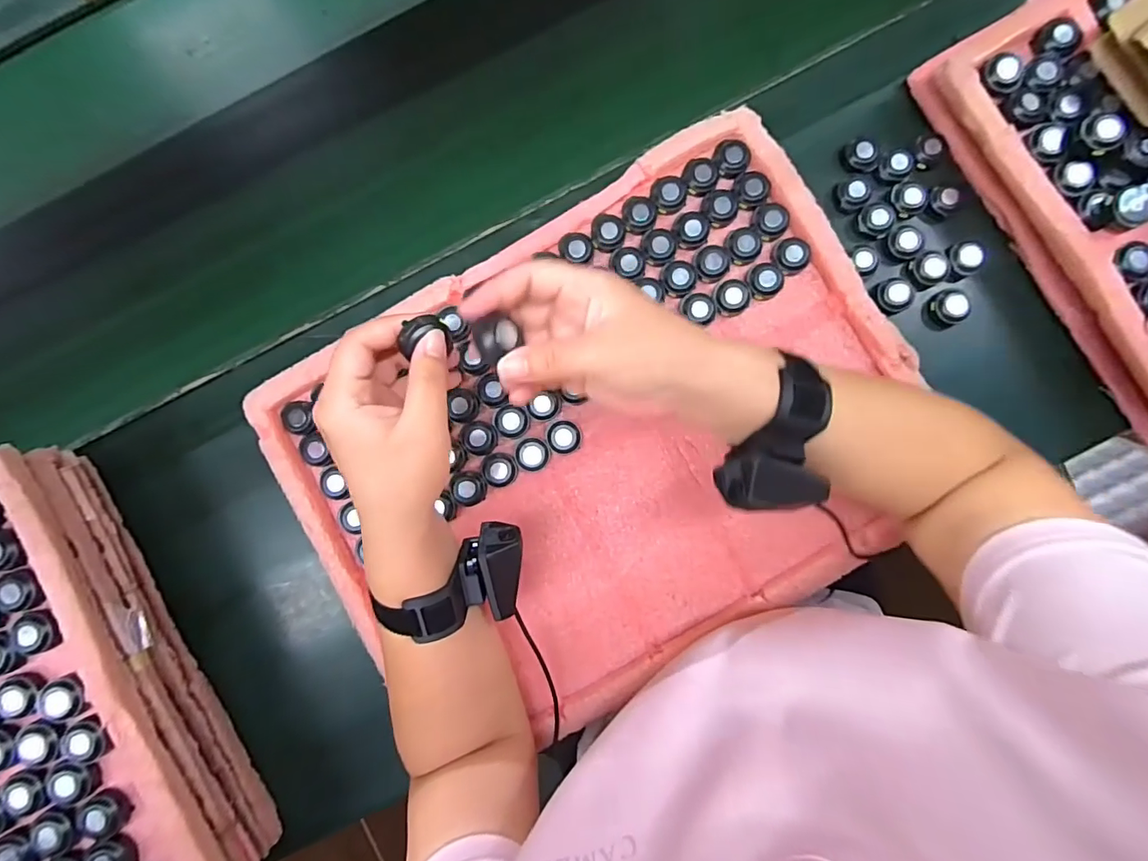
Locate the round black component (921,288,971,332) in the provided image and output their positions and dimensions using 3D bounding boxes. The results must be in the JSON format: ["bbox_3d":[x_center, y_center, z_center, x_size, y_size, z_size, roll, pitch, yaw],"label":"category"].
[{"bbox_3d":[0.316,-0.103,0.426,0.030,0.021,0.030,0,85,3],"label":"round black component"}]

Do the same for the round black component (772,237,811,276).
[{"bbox_3d":[0.182,-0.147,0.418,0.029,0.013,0.030,0,85,3],"label":"round black component"}]

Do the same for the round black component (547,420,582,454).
[{"bbox_3d":[-0.008,0.006,0.421,0.027,0.016,0.027,-6,85,3],"label":"round black component"}]

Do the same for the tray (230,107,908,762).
[{"bbox_3d":[0.027,0.013,0.418,0.492,0.032,0.366,-31,84,0],"label":"tray"}]

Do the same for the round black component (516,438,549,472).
[{"bbox_3d":[-0.034,0.020,0.423,0.026,0.015,0.027,0,85,3],"label":"round black component"}]

